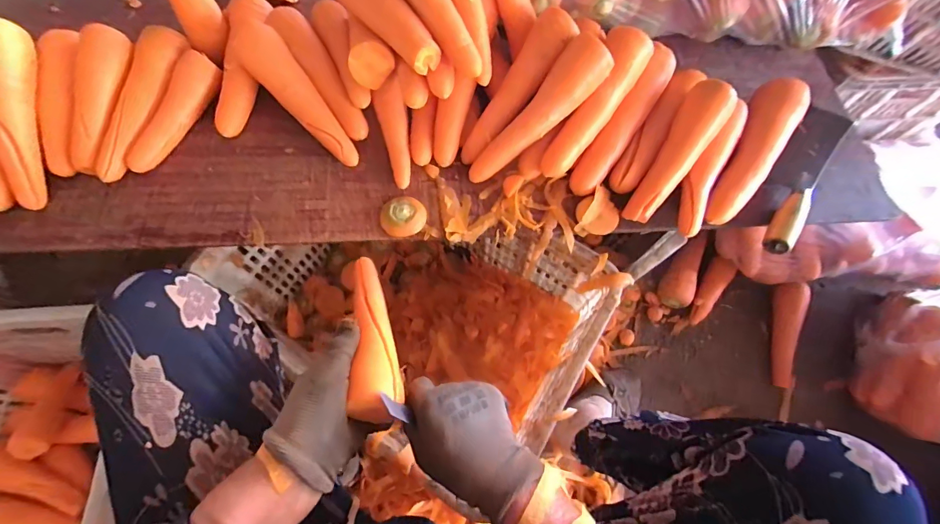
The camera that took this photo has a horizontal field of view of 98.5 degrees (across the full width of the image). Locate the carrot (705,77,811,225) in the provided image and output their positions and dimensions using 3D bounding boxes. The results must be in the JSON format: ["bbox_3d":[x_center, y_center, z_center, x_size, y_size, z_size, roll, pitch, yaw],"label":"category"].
[{"bbox_3d":[0.370,-0.138,0.522,0.057,0.065,0.221,29,69,9],"label":"carrot"}]

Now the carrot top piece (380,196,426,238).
[{"bbox_3d":[-0.081,-0.057,0.497,0.053,0.013,0.049,1,68,-2],"label":"carrot top piece"}]

